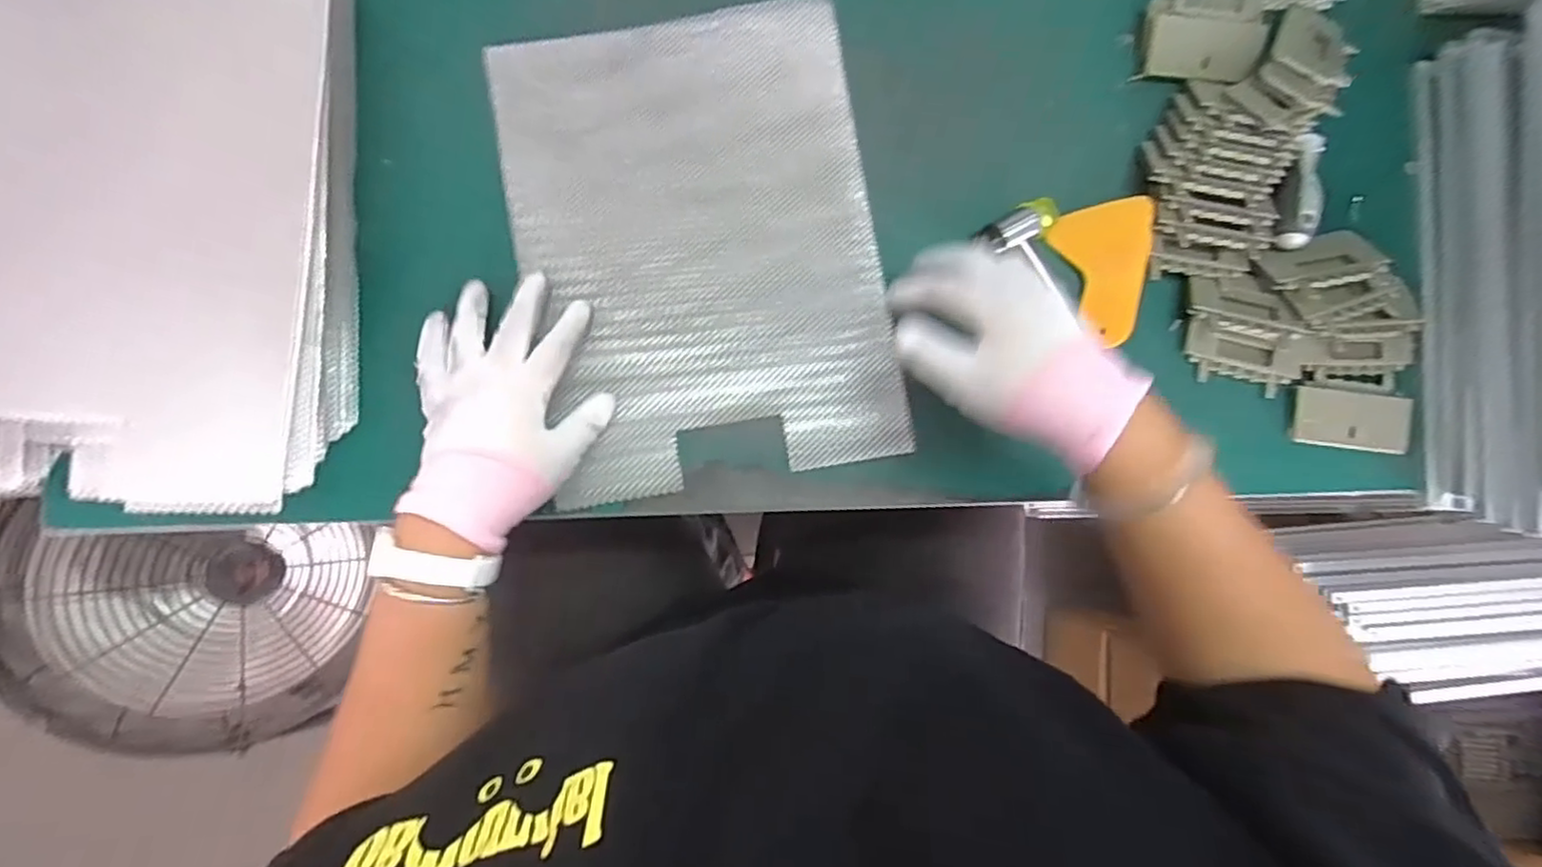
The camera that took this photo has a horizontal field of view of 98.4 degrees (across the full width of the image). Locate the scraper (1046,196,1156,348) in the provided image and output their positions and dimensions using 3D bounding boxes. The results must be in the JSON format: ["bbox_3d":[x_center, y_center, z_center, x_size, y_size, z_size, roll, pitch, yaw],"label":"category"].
[{"bbox_3d":[0.241,-0.119,0.488,0.065,0.008,0.102,3,88,20],"label":"scraper"}]

